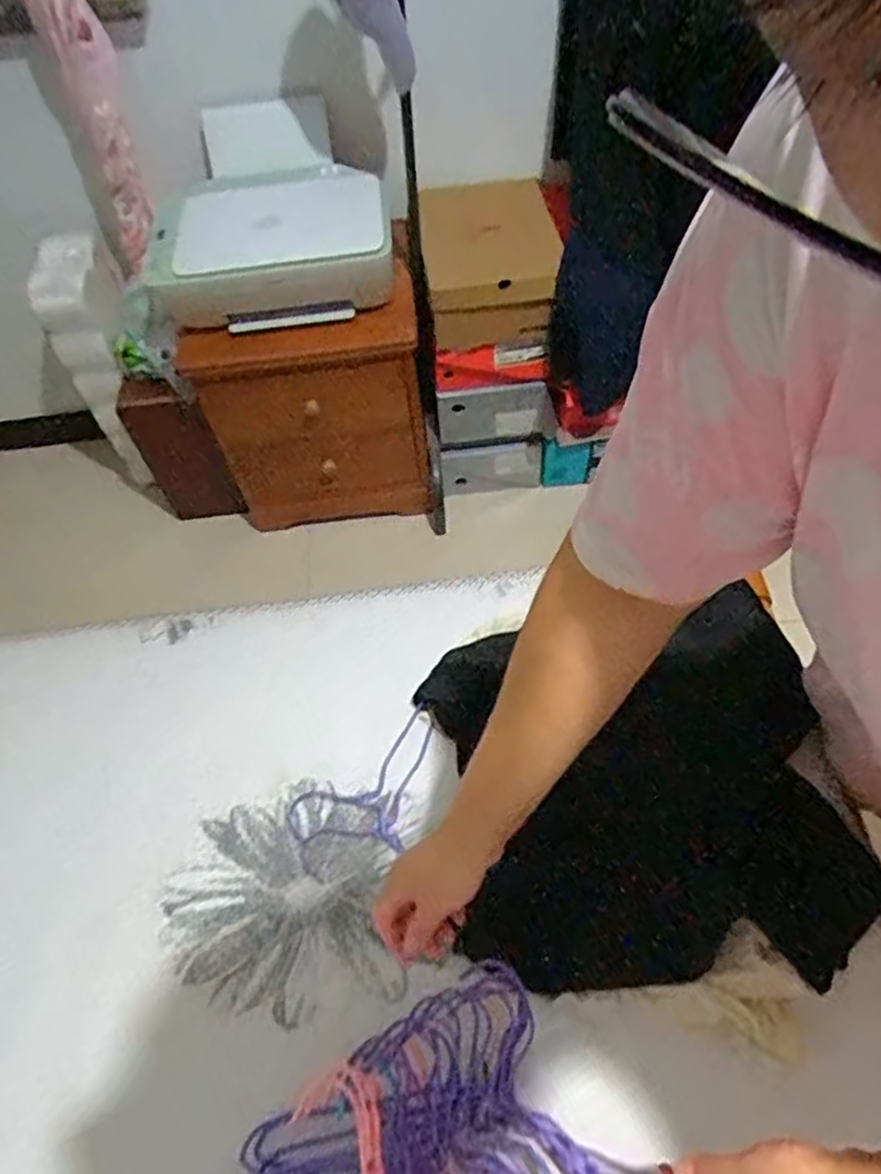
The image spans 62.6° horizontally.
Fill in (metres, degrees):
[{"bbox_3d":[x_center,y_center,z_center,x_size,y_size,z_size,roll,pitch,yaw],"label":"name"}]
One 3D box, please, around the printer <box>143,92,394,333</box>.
[{"bbox_3d":[-0.308,-0.667,1.299,0.426,0.241,0.374,-10,56,-2],"label":"printer"}]

